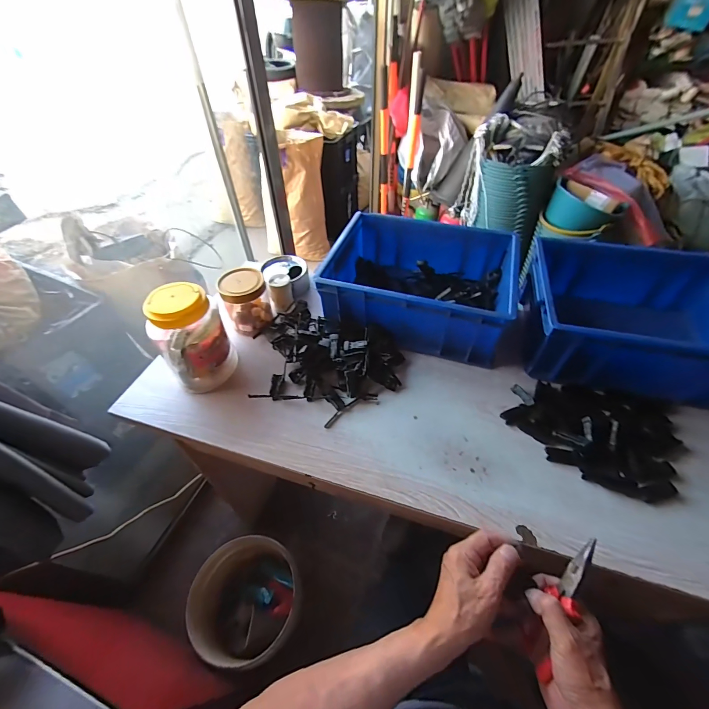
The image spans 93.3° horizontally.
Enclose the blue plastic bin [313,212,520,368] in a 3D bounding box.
[{"bbox_3d":[0.128,-0.148,0.672,0.327,0.125,0.269,13,52,13],"label":"blue plastic bin"}]

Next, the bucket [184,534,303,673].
[{"bbox_3d":[-0.264,0.646,0.884,0.252,0.234,0.249,0,49,0],"label":"bucket"}]

